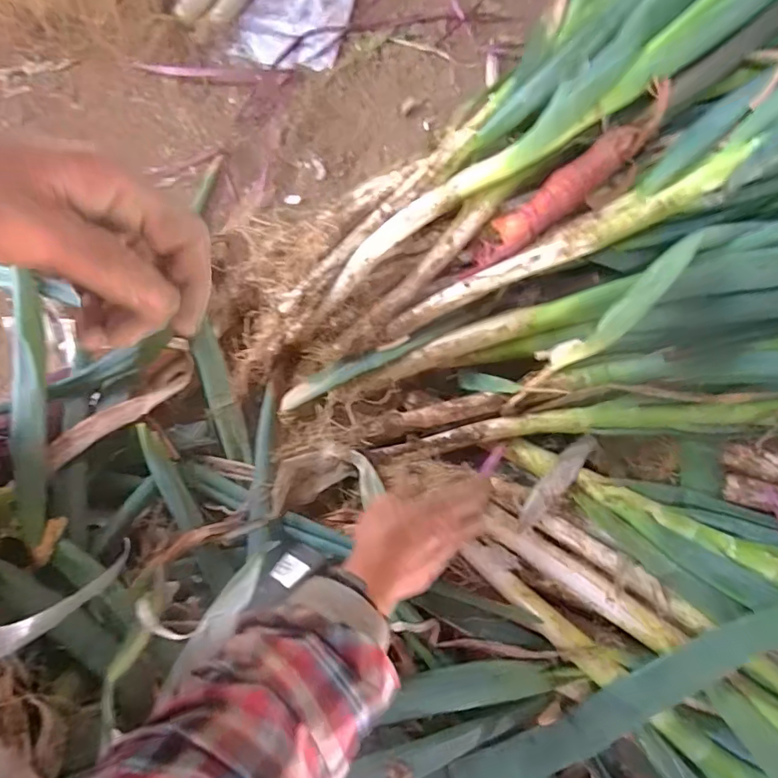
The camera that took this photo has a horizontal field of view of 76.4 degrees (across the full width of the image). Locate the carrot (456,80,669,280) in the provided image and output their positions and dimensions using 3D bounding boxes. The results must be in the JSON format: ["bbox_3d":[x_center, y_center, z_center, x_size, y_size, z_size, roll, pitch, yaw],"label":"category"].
[{"bbox_3d":[0.173,-0.198,0.502,0.240,0.032,0.036,-38,73,17],"label":"carrot"}]

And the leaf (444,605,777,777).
[{"bbox_3d":[0.210,0.258,0.413,0.355,0.021,0.037,-32,73,5],"label":"leaf"}]

